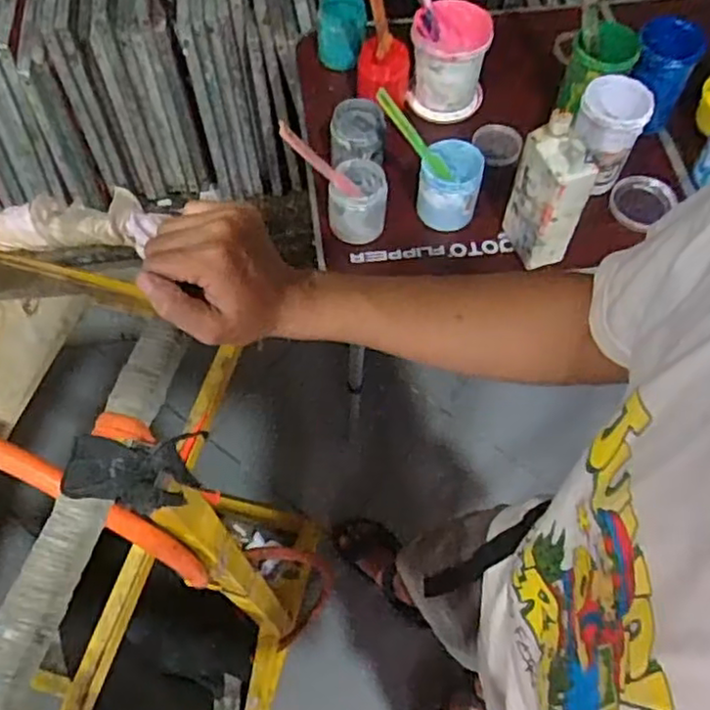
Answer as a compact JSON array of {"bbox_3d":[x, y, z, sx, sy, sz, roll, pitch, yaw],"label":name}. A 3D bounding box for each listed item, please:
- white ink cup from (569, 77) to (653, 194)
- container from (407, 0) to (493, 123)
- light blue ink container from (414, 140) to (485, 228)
[{"bbox_3d":[0.367,-0.332,1.019,0.101,0.134,0.100,5,62,1],"label":"white ink cup"},{"bbox_3d":[0.155,-0.483,1.137,0.130,0.136,0.115,10,63,4],"label":"container"},{"bbox_3d":[0.142,-0.253,1.024,0.090,0.113,0.098,13,63,6],"label":"light blue ink container"}]

